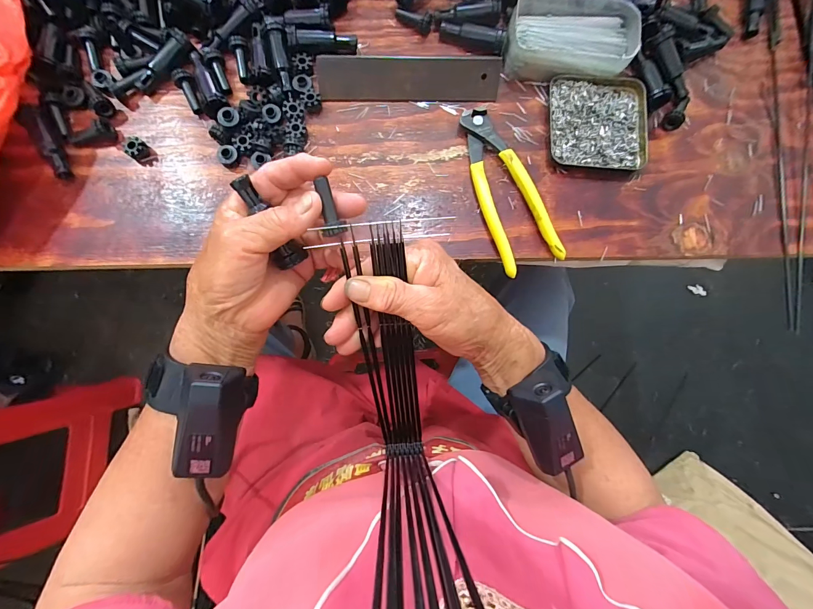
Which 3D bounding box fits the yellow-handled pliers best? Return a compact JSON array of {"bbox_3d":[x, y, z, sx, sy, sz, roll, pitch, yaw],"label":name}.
[{"bbox_3d":[0.091,-0.110,0.328,0.055,0.015,0.161,-22,86,-4],"label":"yellow-handled pliers"}]

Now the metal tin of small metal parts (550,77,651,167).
[{"bbox_3d":[0.190,-0.181,0.345,0.094,0.014,0.094,0,85,-2],"label":"metal tin of small metal parts"}]

